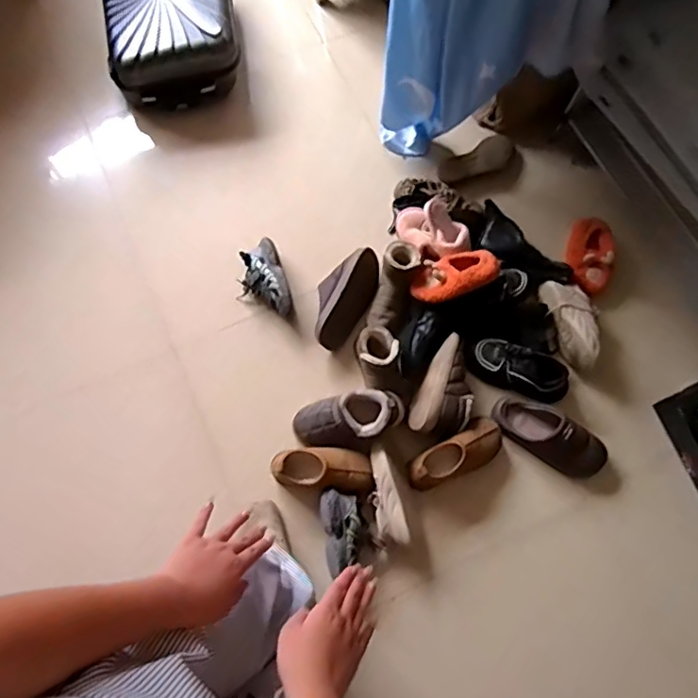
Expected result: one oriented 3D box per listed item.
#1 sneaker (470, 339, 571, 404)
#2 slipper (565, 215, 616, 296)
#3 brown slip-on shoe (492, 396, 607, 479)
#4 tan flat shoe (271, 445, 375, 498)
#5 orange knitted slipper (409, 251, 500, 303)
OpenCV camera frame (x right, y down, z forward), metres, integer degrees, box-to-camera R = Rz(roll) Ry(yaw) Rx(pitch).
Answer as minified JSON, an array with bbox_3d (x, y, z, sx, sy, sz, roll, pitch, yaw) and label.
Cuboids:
[{"bbox_3d":[0.442,0.048,1.438,0.266,0.083,0.120,27,73,7],"label":"sneaker"},{"bbox_3d":[0.690,-0.274,1.586,0.124,0.066,0.244,11,72,2],"label":"slipper"},{"bbox_3d":[0.507,0.218,1.400,0.298,0.080,0.121,36,74,10],"label":"brown slip-on shoe"},{"bbox_3d":[-0.059,0.286,1.344,0.242,0.066,0.110,9,72,1],"label":"tan flat shoe"},{"bbox_3d":[0.274,-0.196,1.442,0.230,0.061,0.125,-22,74,-8],"label":"orange knitted slipper"}]

